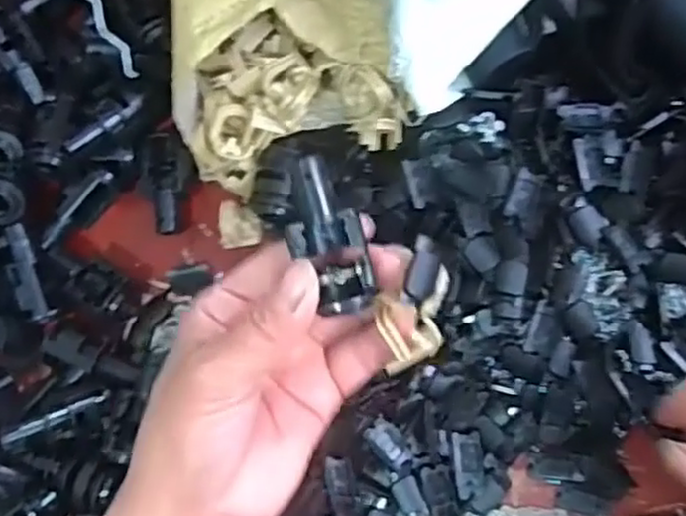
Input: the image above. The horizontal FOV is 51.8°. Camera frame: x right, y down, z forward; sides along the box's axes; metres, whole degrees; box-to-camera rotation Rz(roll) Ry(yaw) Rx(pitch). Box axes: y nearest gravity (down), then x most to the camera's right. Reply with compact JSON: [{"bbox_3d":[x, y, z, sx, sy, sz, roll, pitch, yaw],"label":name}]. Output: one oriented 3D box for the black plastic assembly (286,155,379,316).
[{"bbox_3d":[-0.005,-0.008,0.240,0.023,0.014,0.052,-16,96,3],"label":"black plastic assembly"}]

